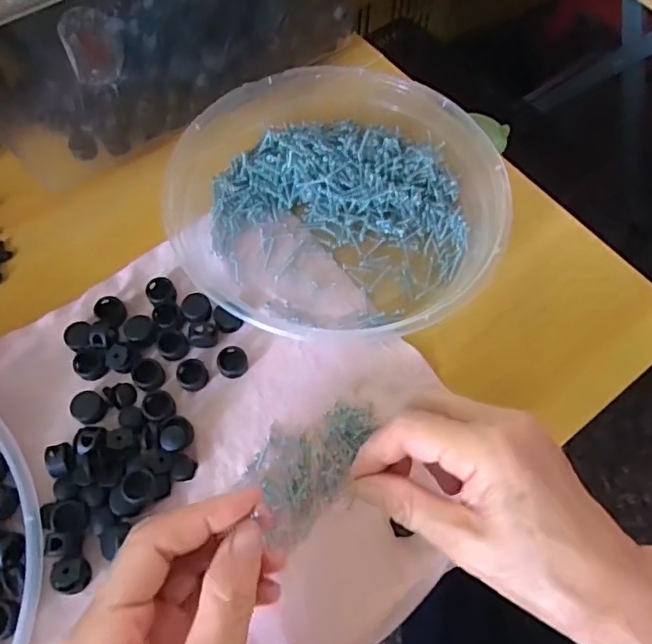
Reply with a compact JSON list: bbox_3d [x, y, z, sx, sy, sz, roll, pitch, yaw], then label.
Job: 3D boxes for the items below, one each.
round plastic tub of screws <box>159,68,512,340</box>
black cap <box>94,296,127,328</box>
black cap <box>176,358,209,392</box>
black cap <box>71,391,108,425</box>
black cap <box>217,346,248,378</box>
[{"bbox_3d":[0.008,-0.080,0.365,0.198,0.041,0.177,8,64,3],"label":"round plastic tub of screws"},{"bbox_3d":[-0.128,-0.007,0.342,0.016,0.008,0.019,-37,70,-18],"label":"black cap"},{"bbox_3d":[-0.076,0.029,0.325,0.017,0.005,0.018,1,63,-1],"label":"black cap"},{"bbox_3d":[-0.132,0.047,0.317,0.020,0.005,0.018,36,68,15],"label":"black cap"},{"bbox_3d":[-0.054,0.022,0.331,0.017,0.009,0.020,-11,64,-7],"label":"black cap"}]

